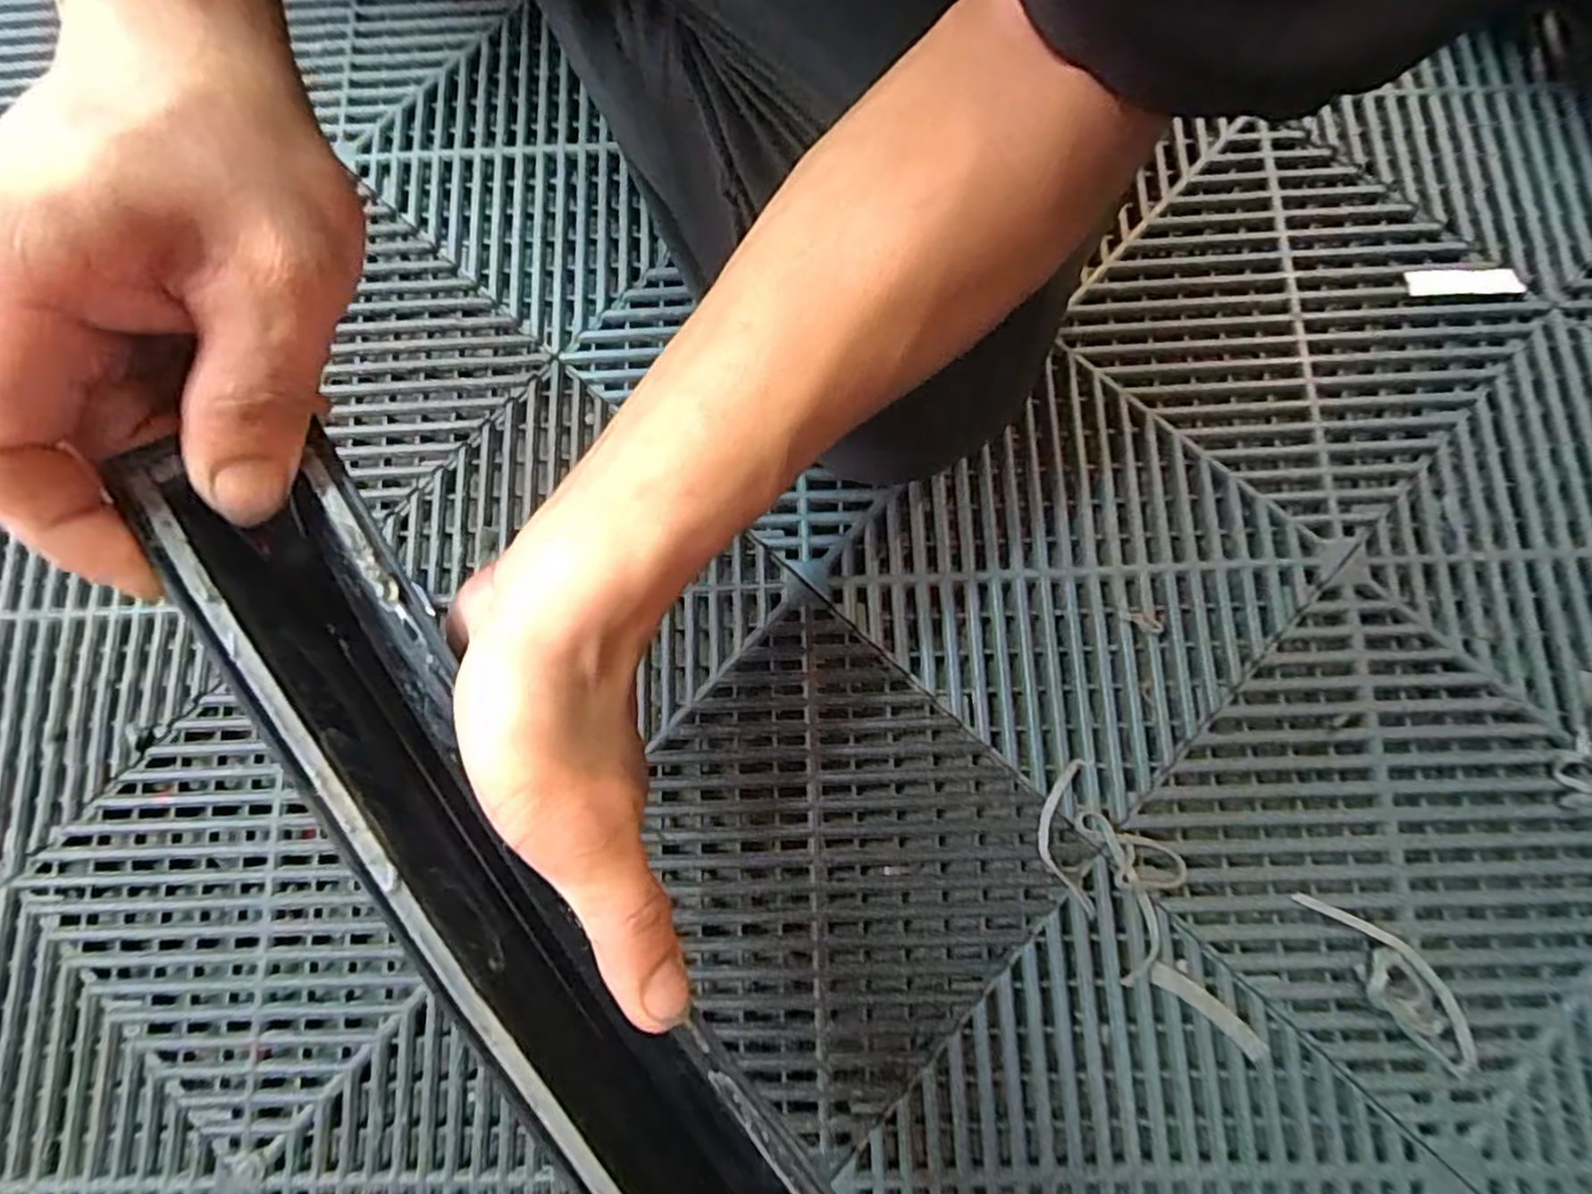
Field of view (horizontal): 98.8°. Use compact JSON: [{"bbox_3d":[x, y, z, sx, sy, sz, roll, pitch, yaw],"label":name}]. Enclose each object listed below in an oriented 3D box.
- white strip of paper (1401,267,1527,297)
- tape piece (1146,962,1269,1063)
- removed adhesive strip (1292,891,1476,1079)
[{"bbox_3d":[0.375,-0.177,0.385,0.060,0.004,0.018,-1,70,1],"label":"white strip of paper"},{"bbox_3d":[0.196,0.195,0.323,0.060,0.004,0.012,37,82,7],"label":"tape piece"},{"bbox_3d":[0.276,0.176,0.319,0.093,0.011,0.029,42,83,8],"label":"removed adhesive strip"}]

